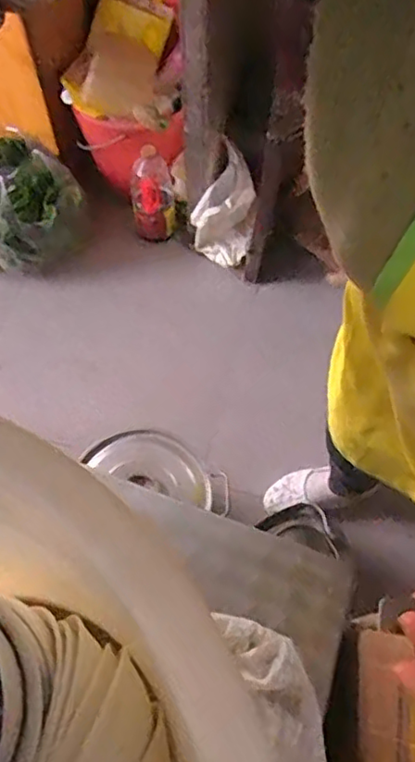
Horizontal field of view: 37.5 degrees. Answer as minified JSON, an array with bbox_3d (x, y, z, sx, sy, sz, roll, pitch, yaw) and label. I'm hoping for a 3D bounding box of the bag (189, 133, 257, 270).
[{"bbox_3d":[0.037,-0.413,1.482,0.143,0.320,0.103,-4,63,-2],"label":"bag"}]

